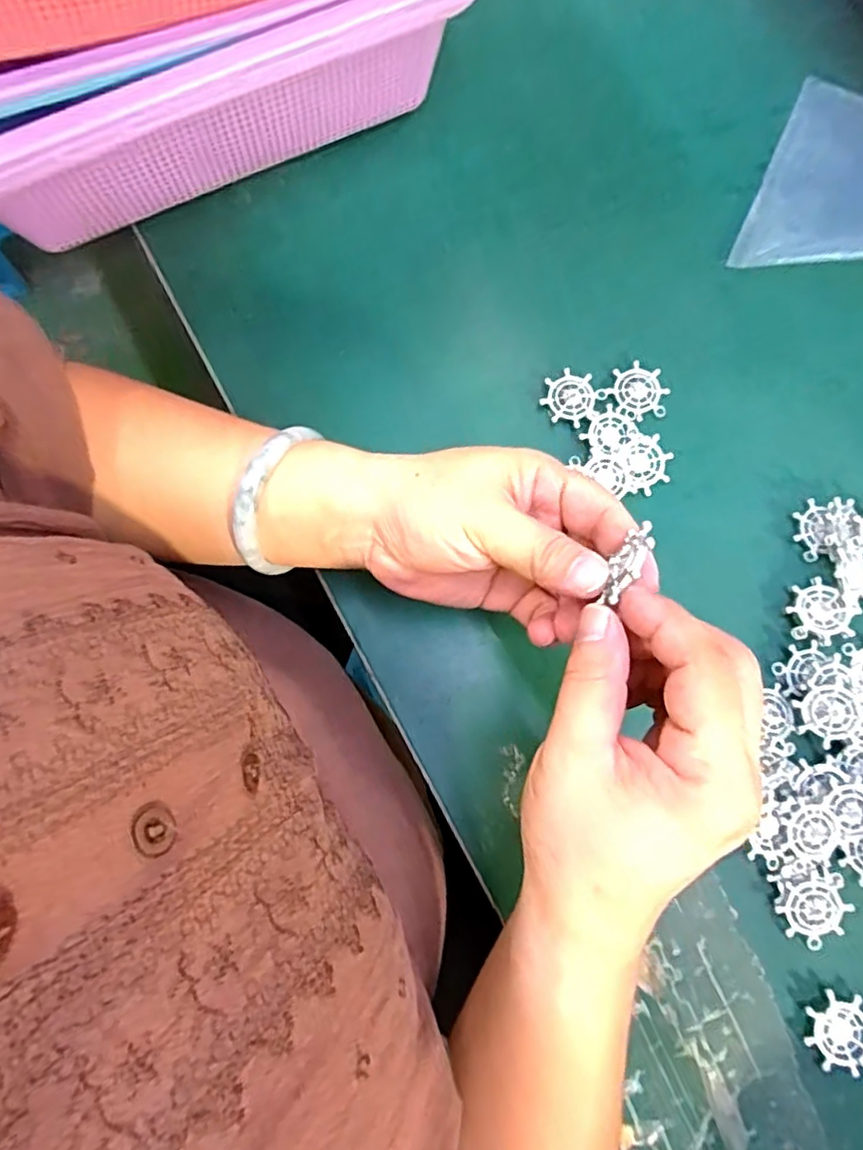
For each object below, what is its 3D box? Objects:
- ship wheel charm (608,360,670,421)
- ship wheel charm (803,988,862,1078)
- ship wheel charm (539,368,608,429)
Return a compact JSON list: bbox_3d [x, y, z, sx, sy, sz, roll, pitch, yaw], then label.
[{"bbox_3d":[0.115,-0.102,0.346,0.032,0.004,0.029,21,79,4],"label":"ship wheel charm"},{"bbox_3d":[0.185,0.207,0.283,0.031,0.005,0.031,12,78,2],"label":"ship wheel charm"},{"bbox_3d":[0.077,-0.097,0.344,0.032,0.004,0.031,0,78,0],"label":"ship wheel charm"}]

